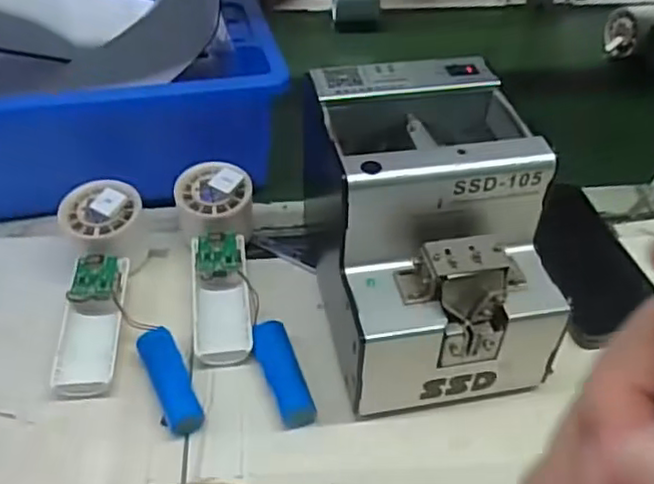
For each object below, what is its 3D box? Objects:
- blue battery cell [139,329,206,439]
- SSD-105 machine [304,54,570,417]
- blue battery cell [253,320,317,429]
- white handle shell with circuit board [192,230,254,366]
[{"bbox_3d":[-0.100,0.089,0.417,0.022,0.018,0.073,-18,46,-21],"label":"blue battery cell"},{"bbox_3d":[0.061,0.002,0.418,0.131,0.151,0.196,-2,42,-4],"label":"SSD-105 machine"},{"bbox_3d":[-0.029,0.086,0.423,0.024,0.018,0.078,-12,44,-15],"label":"blue battery cell"},{"bbox_3d":[-0.073,0.037,0.457,0.041,0.037,0.099,-5,42,-6],"label":"white handle shell with circuit board"}]

